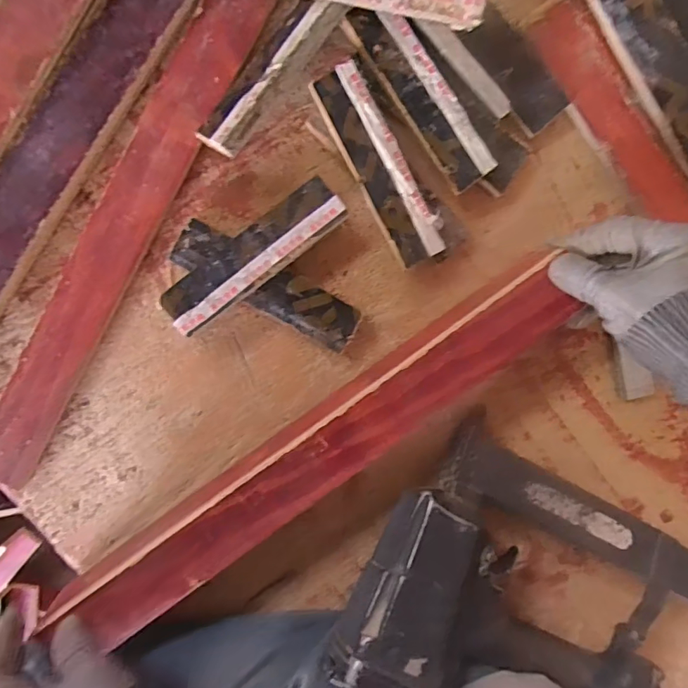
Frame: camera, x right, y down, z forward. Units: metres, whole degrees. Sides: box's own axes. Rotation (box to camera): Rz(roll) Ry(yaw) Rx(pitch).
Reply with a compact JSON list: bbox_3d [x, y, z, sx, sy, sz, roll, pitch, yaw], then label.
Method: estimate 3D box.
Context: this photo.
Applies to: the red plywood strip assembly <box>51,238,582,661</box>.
[{"bbox_3d":[-0.017,0.091,0.387,0.445,0.018,0.055,-35,97,0],"label":"red plywood strip assembly"}]

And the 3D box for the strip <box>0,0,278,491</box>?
[{"bbox_3d":[-0.180,-0.100,0.406,0.048,0.018,0.485,30,95,-6],"label":"strip"}]

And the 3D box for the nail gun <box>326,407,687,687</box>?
[{"bbox_3d":[0.168,0.234,0.410,0.331,0.069,0.252,33,65,-5],"label":"nail gun"}]

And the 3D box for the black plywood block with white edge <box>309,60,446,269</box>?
[{"bbox_3d":[0.028,-0.141,0.404,0.040,0.031,0.160,-28,97,1],"label":"black plywood block with white edge"}]

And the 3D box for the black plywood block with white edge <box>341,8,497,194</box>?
[{"bbox_3d":[0.063,-0.198,0.398,0.041,0.021,0.156,-36,97,2],"label":"black plywood block with white edge"}]

